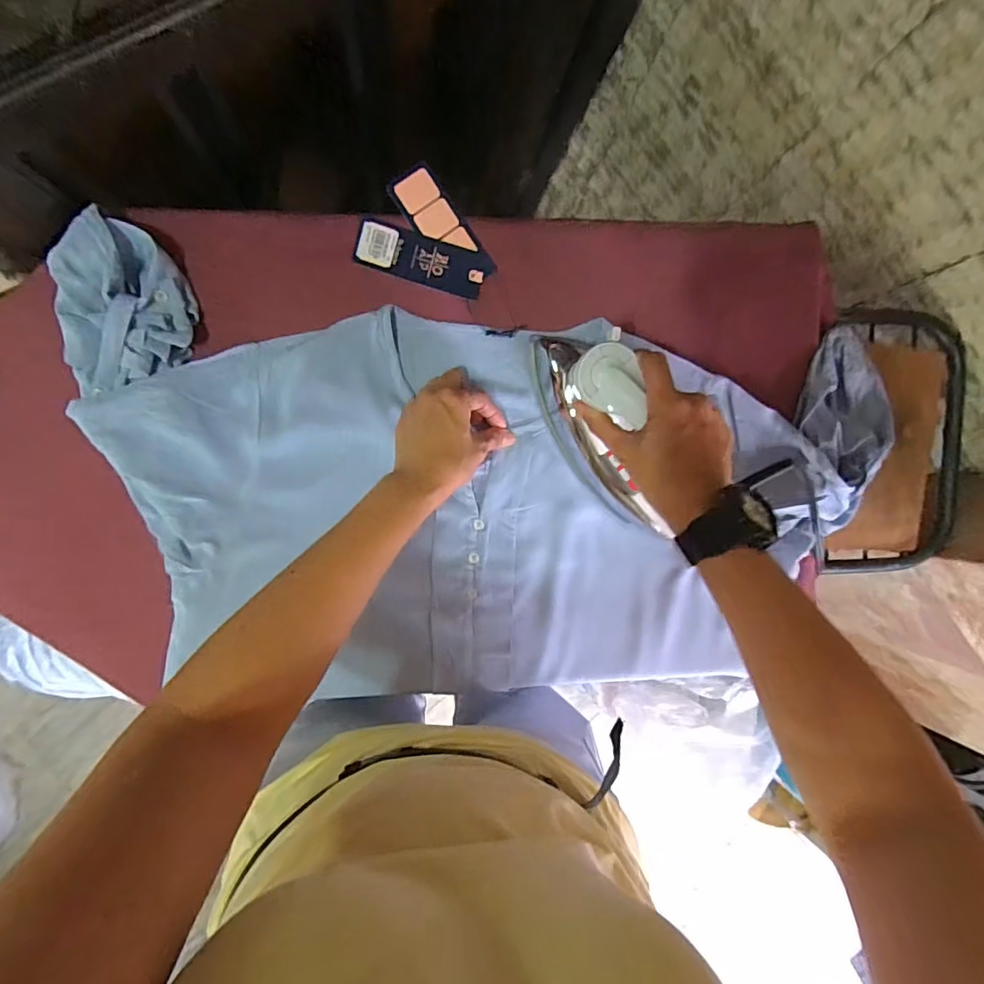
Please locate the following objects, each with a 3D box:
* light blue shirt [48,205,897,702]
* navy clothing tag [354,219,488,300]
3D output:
[{"bbox_3d":[0.004,0.013,0.514,0.759,0.067,0.381,6,89,-7],"label":"light blue shirt"},{"bbox_3d":[-0.065,-0.219,0.501,0.119,0.004,0.041,15,94,-8],"label":"navy clothing tag"}]

